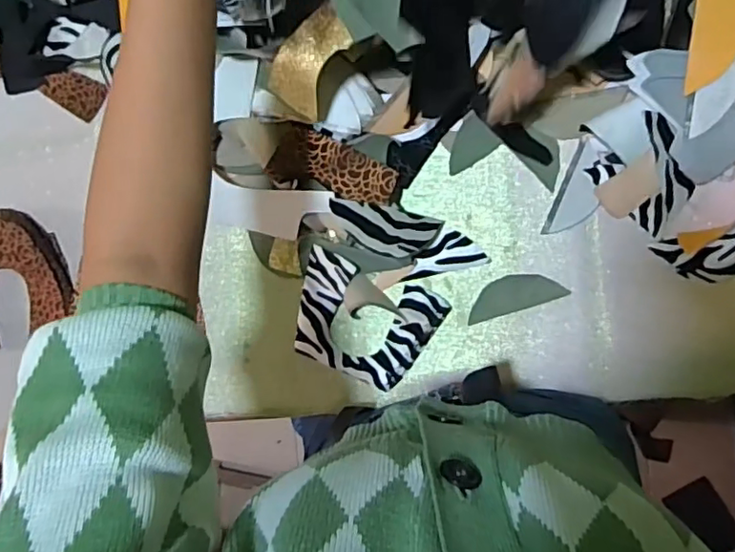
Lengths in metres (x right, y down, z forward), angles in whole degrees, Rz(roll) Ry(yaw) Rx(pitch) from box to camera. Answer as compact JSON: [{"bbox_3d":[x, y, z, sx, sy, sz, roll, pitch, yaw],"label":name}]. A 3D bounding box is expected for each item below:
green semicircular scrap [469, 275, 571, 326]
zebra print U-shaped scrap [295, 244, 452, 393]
[{"bbox_3d":[0.155,0.019,0.622,0.102,0.004,0.036,-18,90,7],"label":"green semicircular scrap"},{"bbox_3d":[-0.006,0.052,0.633,0.151,0.026,0.117,22,95,5],"label":"zebra print U-shaped scrap"}]

